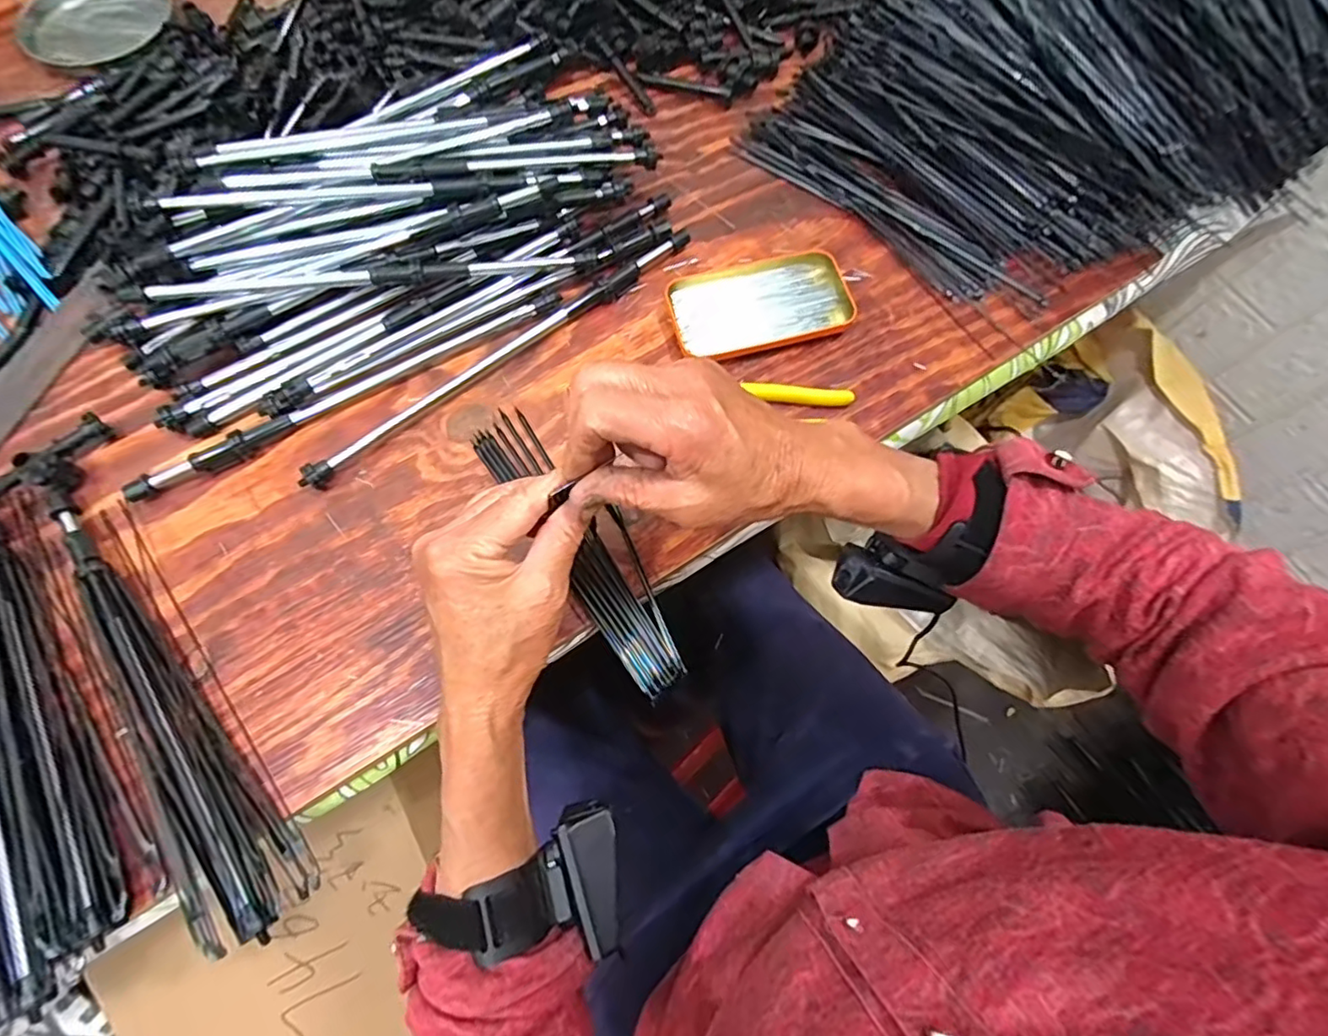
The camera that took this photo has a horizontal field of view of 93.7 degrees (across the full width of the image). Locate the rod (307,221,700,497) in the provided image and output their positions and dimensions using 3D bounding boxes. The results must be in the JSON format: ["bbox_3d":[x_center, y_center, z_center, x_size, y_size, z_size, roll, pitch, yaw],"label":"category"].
[{"bbox_3d":[-0.120,-0.133,0.491,0.357,0.016,0.027,-36,76,-13],"label":"rod"}]

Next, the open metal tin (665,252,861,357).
[{"bbox_3d":[0.077,-0.178,0.511,0.145,0.017,0.077,-13,72,-6],"label":"open metal tin"}]

